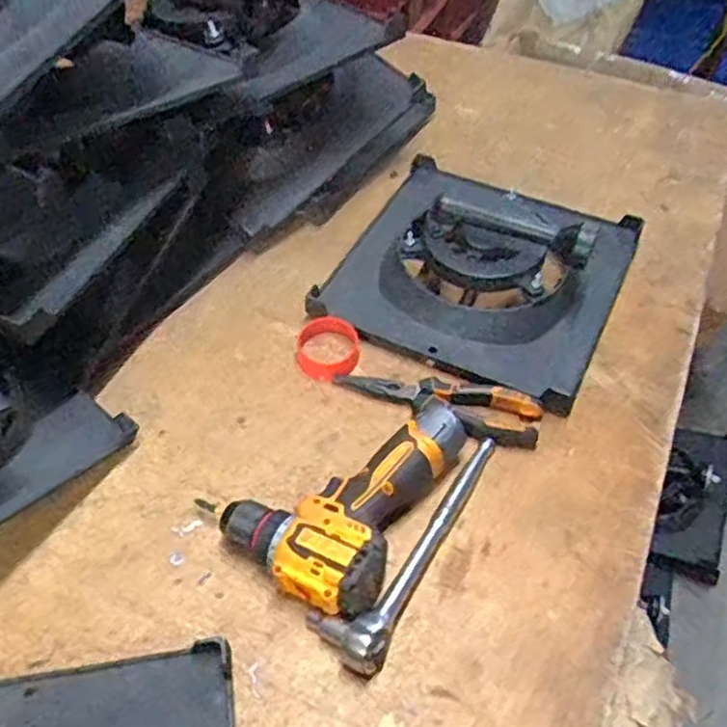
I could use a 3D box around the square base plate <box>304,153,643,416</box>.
[{"bbox_3d":[0.141,-0.134,0.833,0.303,0.099,0.308,22,54,16],"label":"square base plate"}]

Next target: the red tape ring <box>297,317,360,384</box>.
[{"bbox_3d":[-0.035,-0.015,0.767,0.065,0.033,0.062,0,51,0],"label":"red tape ring"}]

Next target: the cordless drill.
[{"bbox_3d":[-0.015,0.101,0.653,0.175,0.057,0.220,32,58,23],"label":"cordless drill"}]

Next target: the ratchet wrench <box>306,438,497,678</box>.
[{"bbox_3d":[0.044,0.145,0.628,0.066,0.040,0.239,28,56,20],"label":"ratchet wrench"}]

